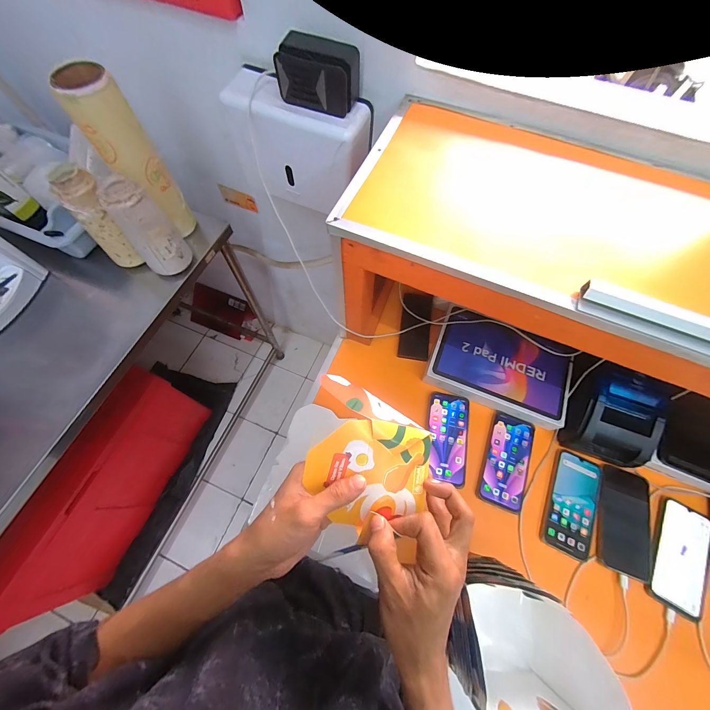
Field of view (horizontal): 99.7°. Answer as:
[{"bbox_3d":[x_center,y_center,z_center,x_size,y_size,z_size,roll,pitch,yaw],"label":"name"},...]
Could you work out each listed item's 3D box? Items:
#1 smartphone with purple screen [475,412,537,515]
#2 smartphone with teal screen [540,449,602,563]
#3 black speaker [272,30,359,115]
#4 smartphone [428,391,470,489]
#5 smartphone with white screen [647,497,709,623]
[{"bbox_3d":[0.281,0.193,0.551,0.078,0.012,0.162,22,68,7],"label":"smartphone with purple screen"},{"bbox_3d":[0.382,0.258,0.522,0.076,0.015,0.164,25,68,8],"label":"smartphone with teal screen"},{"bbox_3d":[-0.056,-0.452,0.482,0.123,0.071,0.070,21,68,6],"label":"black speaker"},{"bbox_3d":[0.176,0.155,0.570,0.075,0.011,0.163,9,67,2],"label":"smartphone"},{"bbox_3d":[0.546,0.335,0.498,0.082,0.011,0.166,27,74,17],"label":"smartphone with white screen"}]

